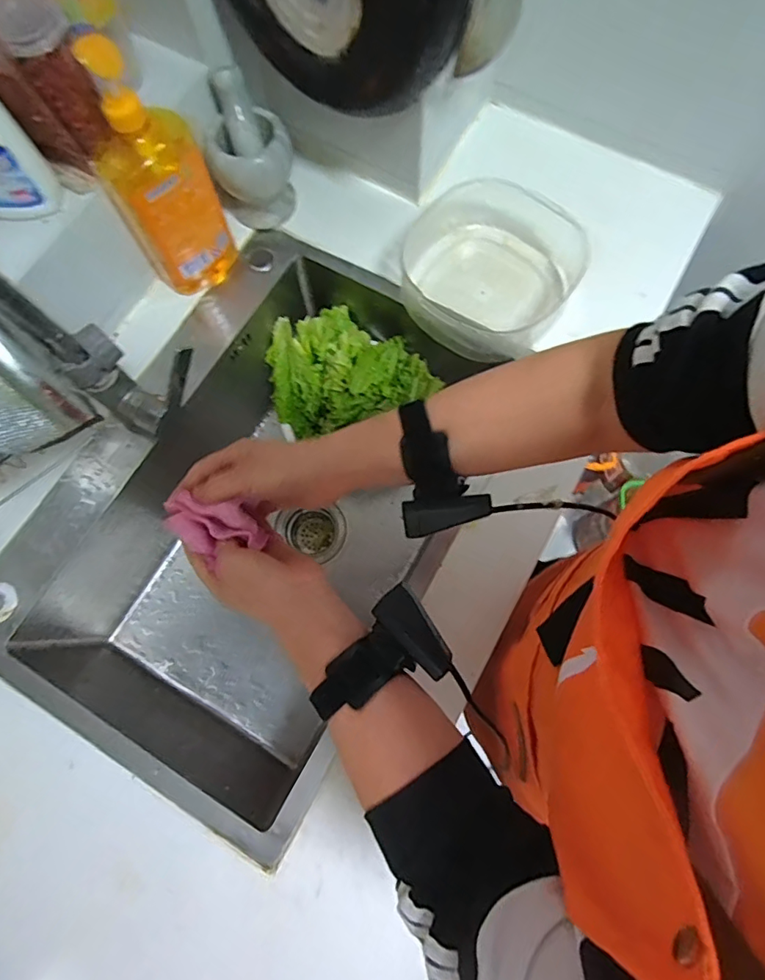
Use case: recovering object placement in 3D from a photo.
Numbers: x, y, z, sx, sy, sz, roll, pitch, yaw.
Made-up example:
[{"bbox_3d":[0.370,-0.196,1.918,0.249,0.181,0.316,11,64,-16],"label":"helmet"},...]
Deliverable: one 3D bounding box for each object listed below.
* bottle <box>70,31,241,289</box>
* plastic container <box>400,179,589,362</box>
[{"bbox_3d":[-0.241,-0.336,0.564,0.055,0.267,0.108,40,78,11],"label":"bottle"},{"bbox_3d":[0.126,-0.286,0.648,0.226,0.060,0.209,30,77,9],"label":"plastic container"}]

